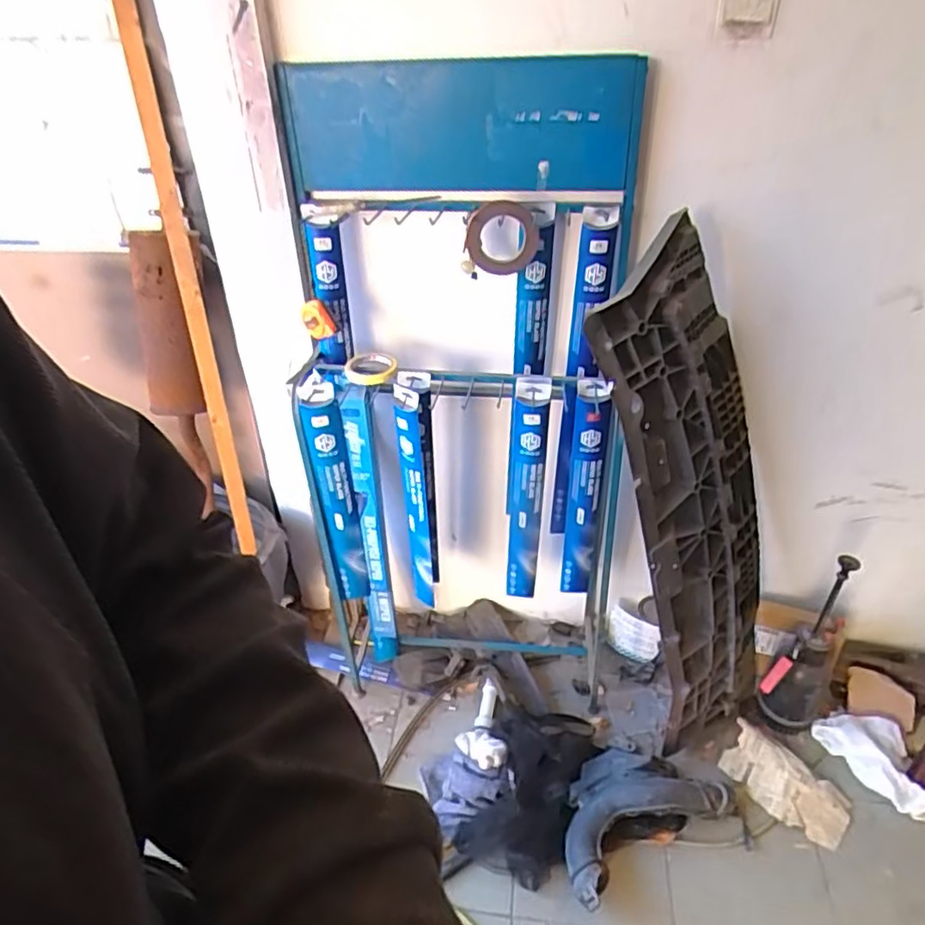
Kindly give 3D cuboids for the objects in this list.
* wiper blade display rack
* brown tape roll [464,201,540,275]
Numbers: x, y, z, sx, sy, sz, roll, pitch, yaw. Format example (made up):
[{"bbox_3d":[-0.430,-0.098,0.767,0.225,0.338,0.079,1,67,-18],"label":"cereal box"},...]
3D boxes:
[{"bbox_3d":[0.016,-0.036,1.351,0.589,1.320,0.289,4,36,7],"label":"wiper blade display rack"},{"bbox_3d":[0.068,-0.383,1.130,0.122,0.111,0.045,5,36,8],"label":"brown tape roll"}]

